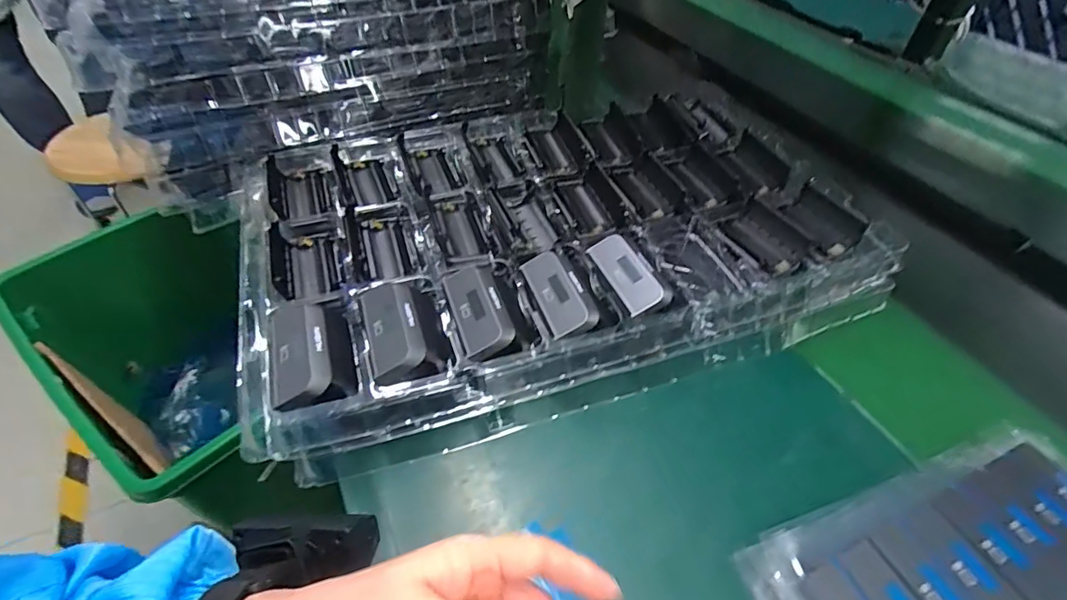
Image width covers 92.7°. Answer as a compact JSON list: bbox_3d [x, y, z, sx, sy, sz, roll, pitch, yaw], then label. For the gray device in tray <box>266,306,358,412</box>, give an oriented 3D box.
[{"bbox_3d":[-0.144,0.035,0.330,0.049,0.029,0.086,-15,50,-17],"label":"gray device in tray"}]

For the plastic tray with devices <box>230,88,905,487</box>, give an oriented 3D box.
[{"bbox_3d":[0.020,-0.058,0.457,0.498,0.077,0.309,-12,49,-14],"label":"plastic tray with devices"}]

